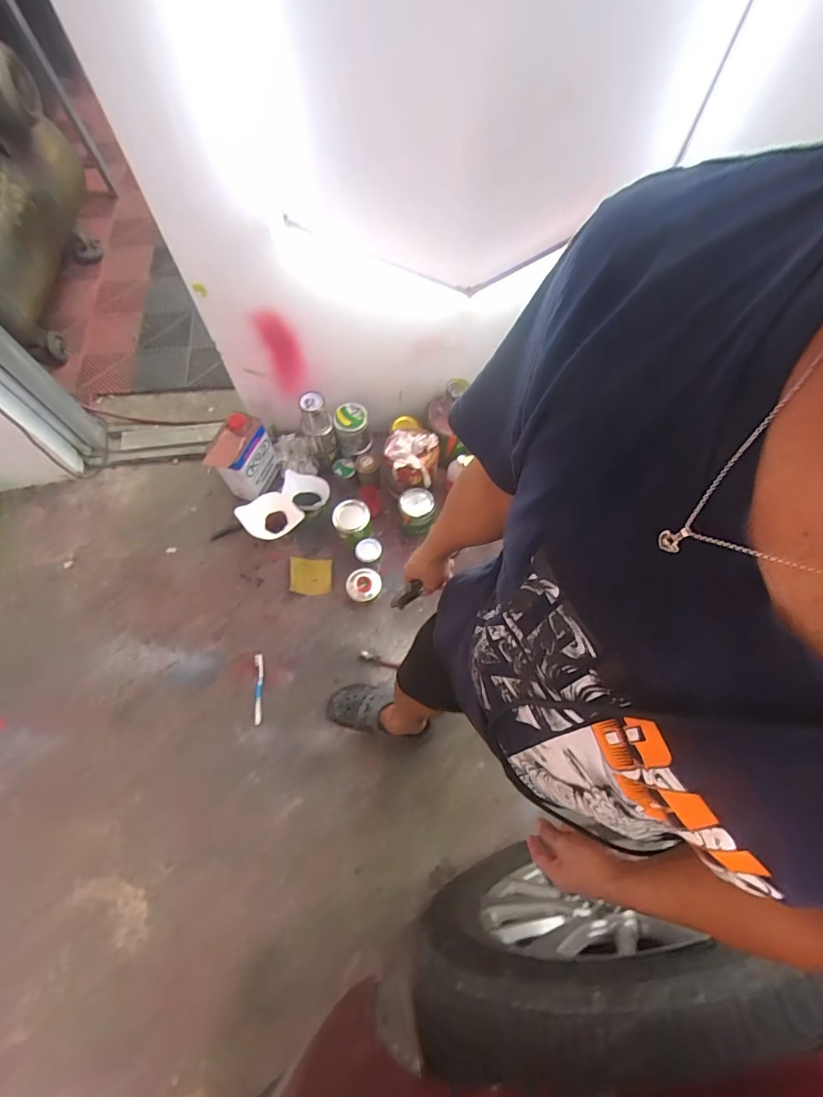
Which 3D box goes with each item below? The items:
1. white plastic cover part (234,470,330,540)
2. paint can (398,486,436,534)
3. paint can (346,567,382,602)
[{"bbox_3d":[-0.370,-0.135,1.394,0.166,0.105,0.293,30,44,10],"label":"white plastic cover part"},{"bbox_3d":[0.014,-0.116,1.416,0.107,0.119,0.110,0,69,-1],"label":"paint can"},{"bbox_3d":[-0.143,0.111,1.362,0.106,0.058,0.104,14,69,4],"label":"paint can"}]

